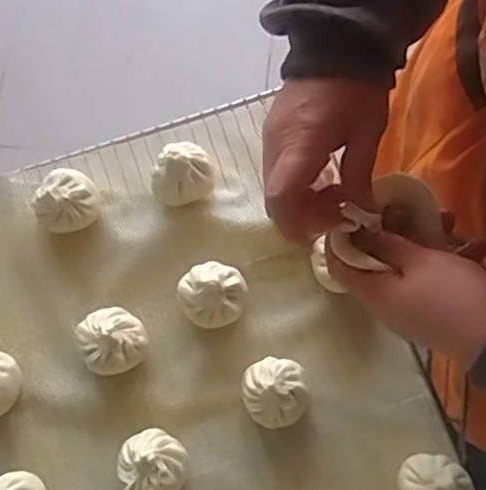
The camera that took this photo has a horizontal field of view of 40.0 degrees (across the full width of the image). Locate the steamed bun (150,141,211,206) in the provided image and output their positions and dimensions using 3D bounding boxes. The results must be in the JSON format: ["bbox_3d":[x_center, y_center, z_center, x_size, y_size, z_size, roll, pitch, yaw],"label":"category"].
[{"bbox_3d":[-0.054,-0.061,0.570,0.052,0.050,0.046,-11,74,-3],"label":"steamed bun"}]

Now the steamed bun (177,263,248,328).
[{"bbox_3d":[-0.024,0.040,0.541,0.053,0.042,0.048,-30,75,-8],"label":"steamed bun"}]

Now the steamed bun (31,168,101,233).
[{"bbox_3d":[-0.147,-0.035,0.561,0.052,0.046,0.044,-43,78,-11],"label":"steamed bun"}]

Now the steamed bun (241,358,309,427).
[{"bbox_3d":[0.025,0.113,0.518,0.050,0.039,0.052,0,73,0],"label":"steamed bun"}]

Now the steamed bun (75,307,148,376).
[{"bbox_3d":[-0.104,0.076,0.534,0.051,0.036,0.051,0,73,0],"label":"steamed bun"}]

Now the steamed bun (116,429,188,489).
[{"bbox_3d":[-0.068,0.167,0.505,0.051,0.039,0.052,0,73,0],"label":"steamed bun"}]

